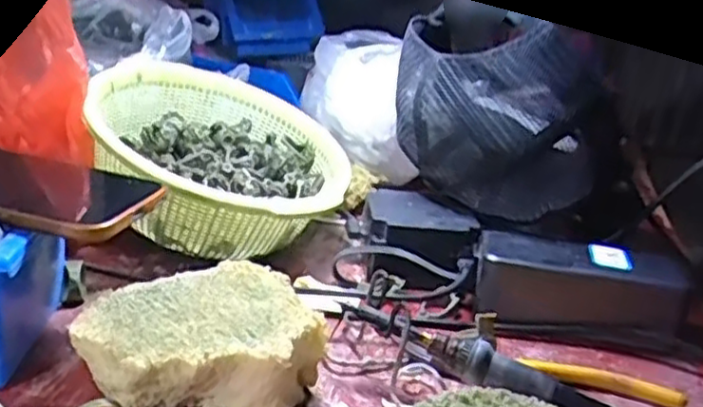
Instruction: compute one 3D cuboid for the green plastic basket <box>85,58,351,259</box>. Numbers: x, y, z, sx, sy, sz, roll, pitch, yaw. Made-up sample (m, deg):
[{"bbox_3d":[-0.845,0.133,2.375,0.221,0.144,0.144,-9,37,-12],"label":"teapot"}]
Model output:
[{"bbox_3d":[-0.094,-0.034,0.538,0.181,0.085,0.198,1,22,-15],"label":"green plastic basket"}]

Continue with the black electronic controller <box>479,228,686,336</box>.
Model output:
[{"bbox_3d":[0.149,0.052,0.465,0.129,0.047,0.045,10,21,8],"label":"black electronic controller"}]

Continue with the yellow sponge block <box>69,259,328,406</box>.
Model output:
[{"bbox_3d":[-0.078,0.071,0.375,0.120,0.044,0.103,2,21,-13],"label":"yellow sponge block"}]

